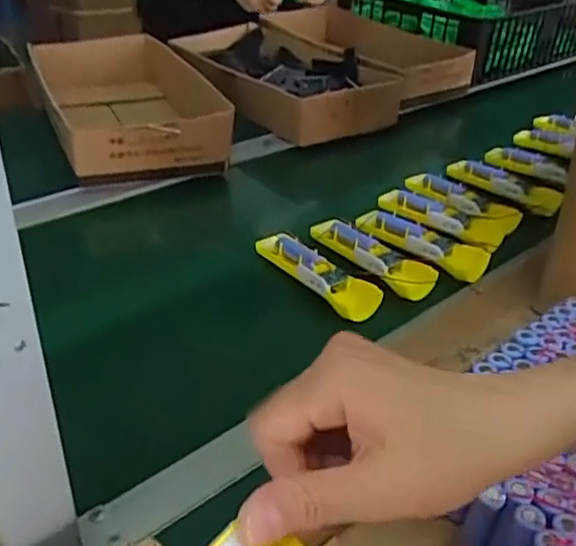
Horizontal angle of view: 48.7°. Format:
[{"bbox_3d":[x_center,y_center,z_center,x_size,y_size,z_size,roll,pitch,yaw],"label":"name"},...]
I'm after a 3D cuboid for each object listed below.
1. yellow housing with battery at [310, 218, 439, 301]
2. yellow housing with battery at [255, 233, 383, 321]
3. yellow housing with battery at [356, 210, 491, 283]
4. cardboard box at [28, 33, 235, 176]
[{"bbox_3d":[0.096,-0.021,0.711,0.048,0.026,0.165,-25,44,-34],"label":"yellow housing with battery"},{"bbox_3d":[0.030,-0.003,0.678,0.045,0.027,0.161,-27,45,-35],"label":"yellow housing with battery"},{"bbox_3d":[0.155,-0.038,0.740,0.160,0.023,0.048,30,43,32],"label":"yellow housing with battery"},{"bbox_3d":[-0.232,-0.256,0.934,0.206,0.093,0.386,-11,38,-20],"label":"cardboard box"}]

